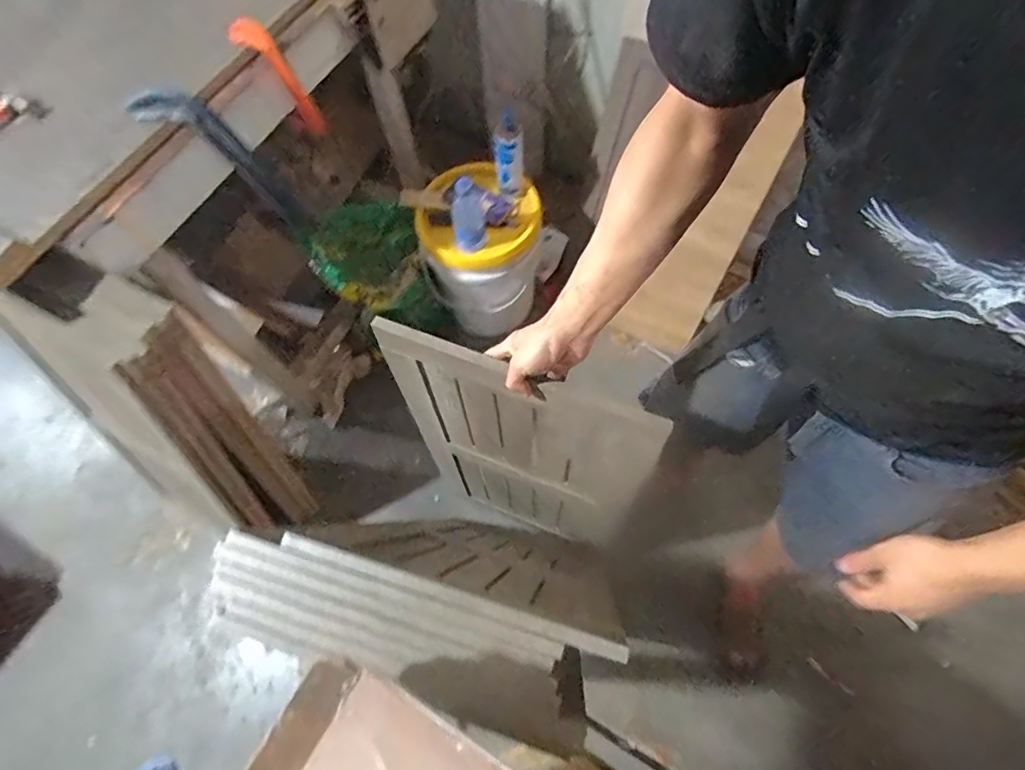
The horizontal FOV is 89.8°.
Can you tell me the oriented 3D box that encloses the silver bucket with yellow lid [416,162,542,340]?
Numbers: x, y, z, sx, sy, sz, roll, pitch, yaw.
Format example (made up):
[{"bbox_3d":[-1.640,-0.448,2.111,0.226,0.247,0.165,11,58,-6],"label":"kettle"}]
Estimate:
[{"bbox_3d":[-0.070,-0.347,1.402,0.281,0.386,0.294,-1,65,3],"label":"silver bucket with yellow lid"}]

